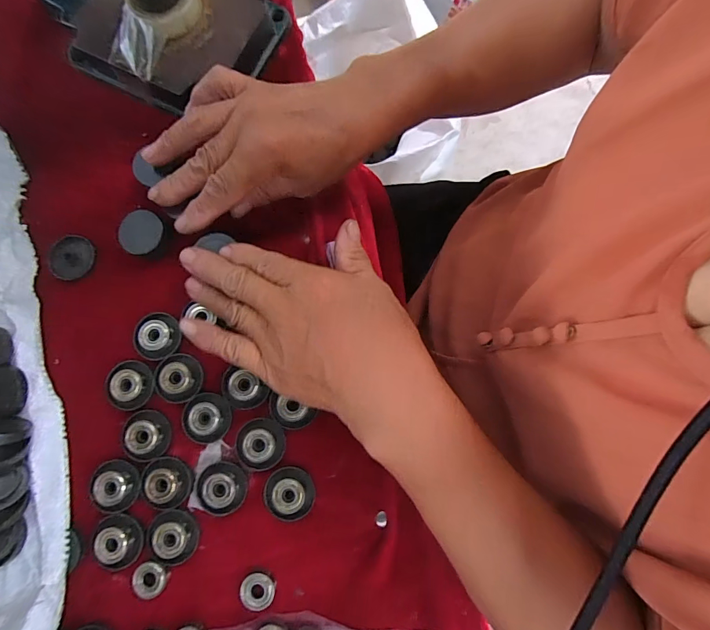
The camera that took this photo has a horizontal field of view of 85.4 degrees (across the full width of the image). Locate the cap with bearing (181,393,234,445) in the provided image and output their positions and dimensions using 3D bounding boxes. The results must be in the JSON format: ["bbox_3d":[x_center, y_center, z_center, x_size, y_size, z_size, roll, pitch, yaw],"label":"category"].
[{"bbox_3d":[-0.101,0.069,0.257,0.031,0.008,0.031,0,80,0],"label":"cap with bearing"}]

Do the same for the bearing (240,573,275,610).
[{"bbox_3d":[-0.061,0.174,0.241,0.021,0.005,0.019,8,80,2],"label":"bearing"}]

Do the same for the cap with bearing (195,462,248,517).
[{"bbox_3d":[-0.088,0.113,0.250,0.032,0.011,0.031,0,80,0],"label":"cap with bearing"}]

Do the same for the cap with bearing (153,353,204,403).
[{"bbox_3d":[-0.120,0.043,0.260,0.031,0.008,0.032,0,80,0],"label":"cap with bearing"}]

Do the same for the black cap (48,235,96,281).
[{"bbox_3d":[-0.206,-0.042,0.279,0.032,0.004,0.033,0,80,0],"label":"black cap"}]

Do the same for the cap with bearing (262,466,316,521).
[{"bbox_3d":[-0.042,0.115,0.249,0.032,0.007,0.031,0,80,0],"label":"cap with bearing"}]

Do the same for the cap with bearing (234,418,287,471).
[{"bbox_3d":[-0.062,0.085,0.252,0.031,0.009,0.032,0,80,0],"label":"cap with bearing"}]

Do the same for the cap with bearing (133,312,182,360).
[{"bbox_3d":[-0.138,0.014,0.267,0.027,0.008,0.032,3,80,1],"label":"cap with bearing"}]

